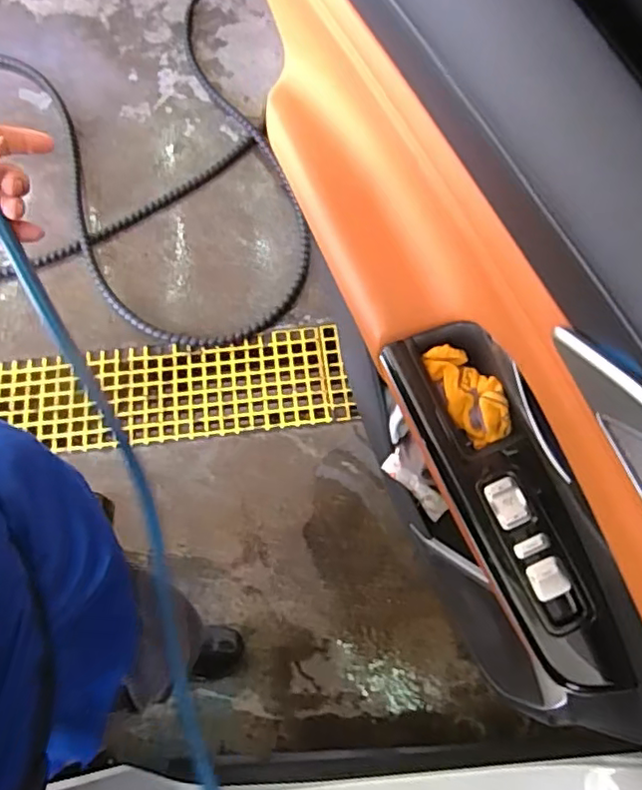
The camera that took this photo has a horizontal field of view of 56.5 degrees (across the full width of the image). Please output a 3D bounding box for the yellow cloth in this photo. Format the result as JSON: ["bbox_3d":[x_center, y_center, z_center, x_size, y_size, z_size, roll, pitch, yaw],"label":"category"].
[{"bbox_3d":[0.133,-0.003,0.543,0.040,0.047,0.099,-26,70,-10],"label":"yellow cloth"}]

